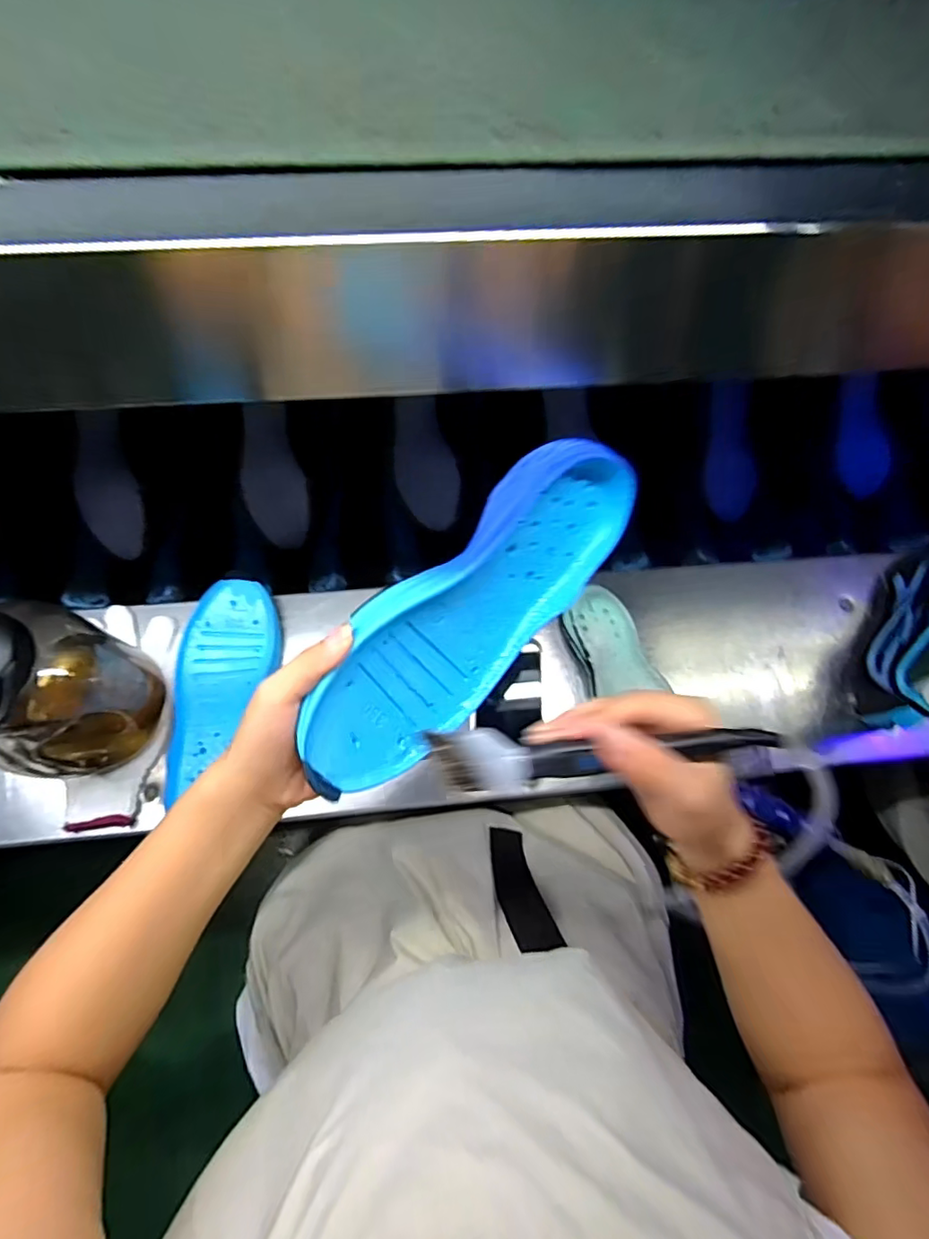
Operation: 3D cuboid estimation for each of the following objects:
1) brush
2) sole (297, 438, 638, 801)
[{"bbox_3d":[0.068,0.066,0.279,0.166,0.015,0.030,-5,76,7],"label":"brush"},{"bbox_3d":[0.005,-0.006,0.353,0.255,0.042,0.097,-47,124,-12],"label":"sole"}]

